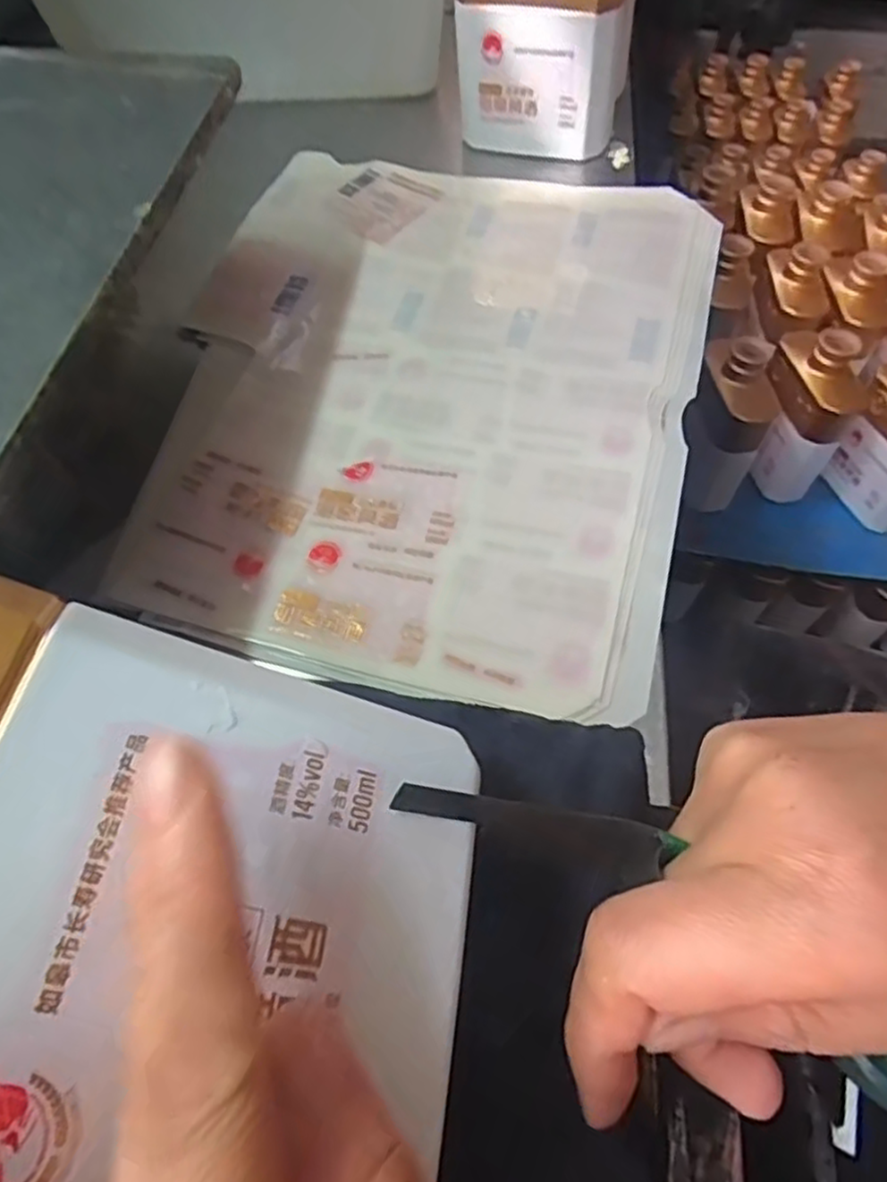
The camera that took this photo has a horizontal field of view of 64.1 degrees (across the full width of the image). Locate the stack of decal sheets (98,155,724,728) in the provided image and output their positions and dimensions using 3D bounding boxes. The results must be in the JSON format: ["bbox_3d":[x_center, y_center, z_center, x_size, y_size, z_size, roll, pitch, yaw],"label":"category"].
[{"bbox_3d":[-0.011,-0.135,0.421,0.304,0.009,0.389,13,60,10],"label":"stack of decal sheets"}]

